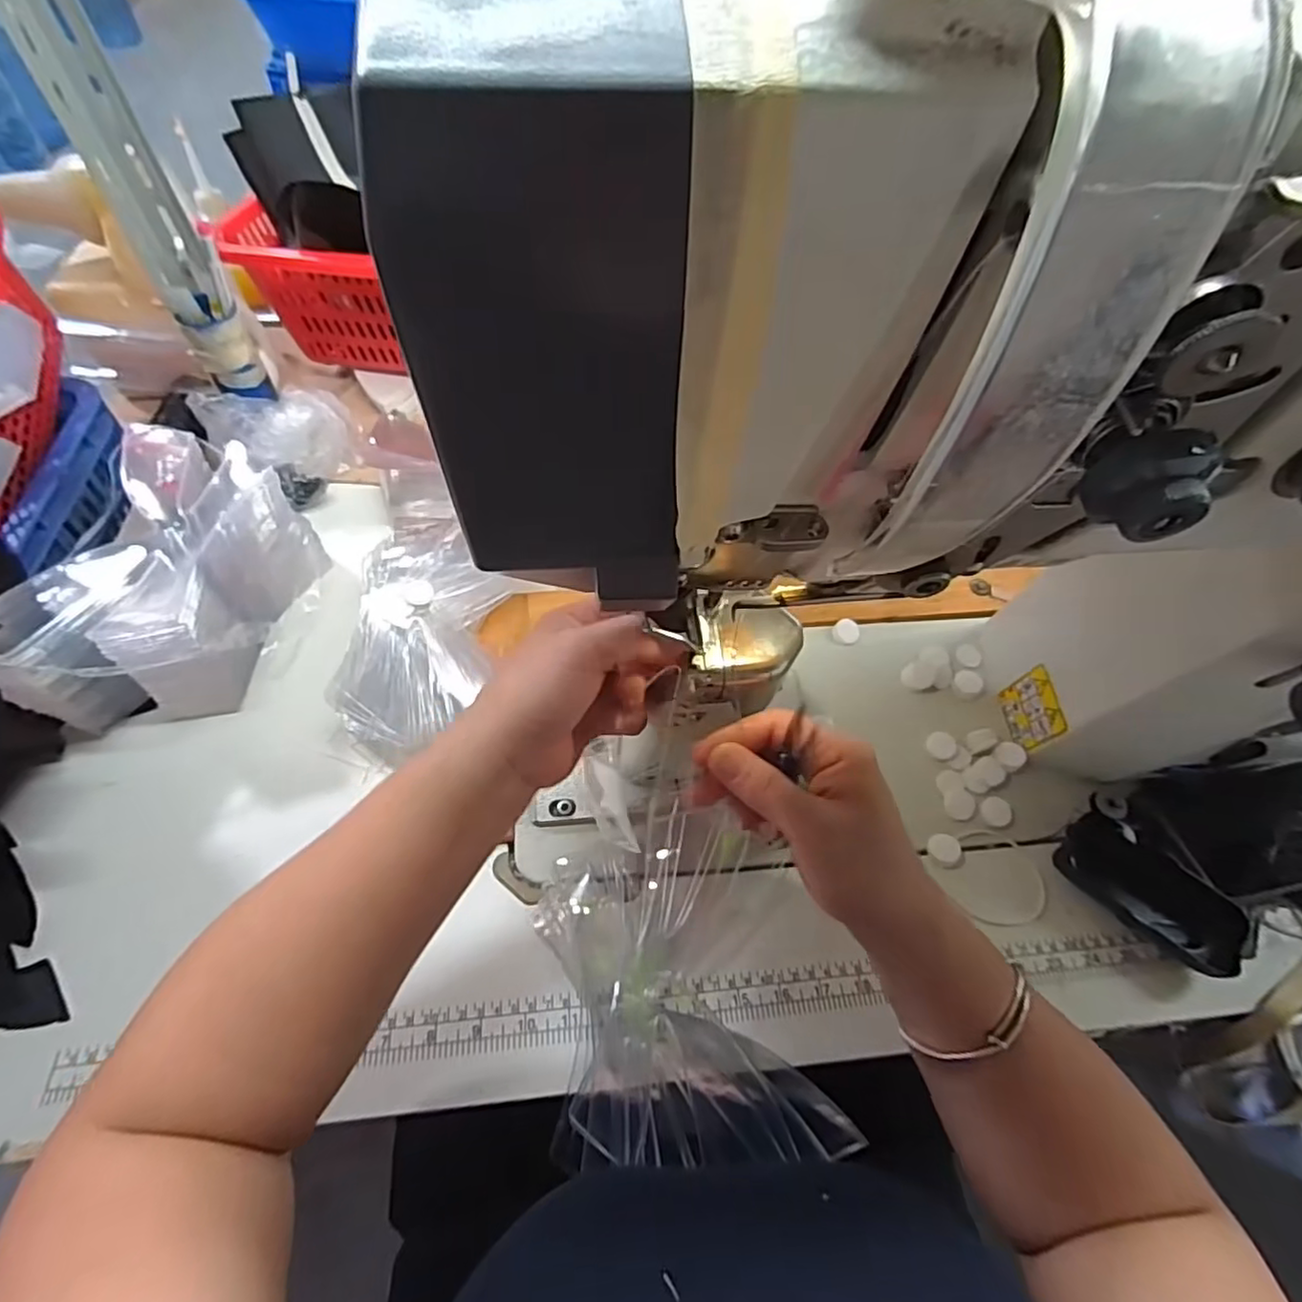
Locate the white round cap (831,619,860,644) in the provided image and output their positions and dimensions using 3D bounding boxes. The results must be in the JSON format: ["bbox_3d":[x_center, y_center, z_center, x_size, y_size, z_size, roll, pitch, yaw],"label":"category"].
[{"bbox_3d":[0.157,-0.016,0.528,0.020,0.007,0.021,2,57,-3],"label":"white round cap"}]

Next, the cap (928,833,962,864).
[{"bbox_3d":[0.203,0.137,0.455,0.019,0.012,0.019,2,57,-3],"label":"cap"}]

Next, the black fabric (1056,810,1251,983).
[{"bbox_3d":[0.330,0.156,0.437,0.052,0.026,0.108,-36,66,-23],"label":"black fabric"}]

